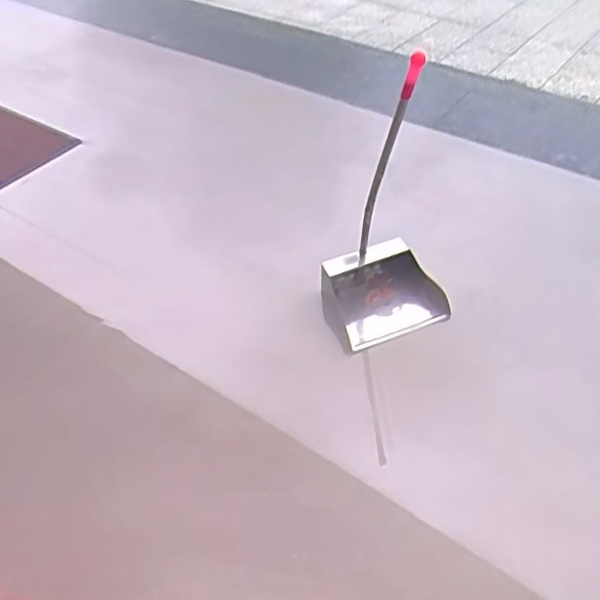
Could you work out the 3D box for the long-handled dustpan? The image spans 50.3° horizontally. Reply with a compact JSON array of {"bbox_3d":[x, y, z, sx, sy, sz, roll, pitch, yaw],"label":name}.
[{"bbox_3d":[0.210,-0.188,1.479,0.290,0.743,0.249,-11,45,-8],"label":"long-handled dustpan"}]

